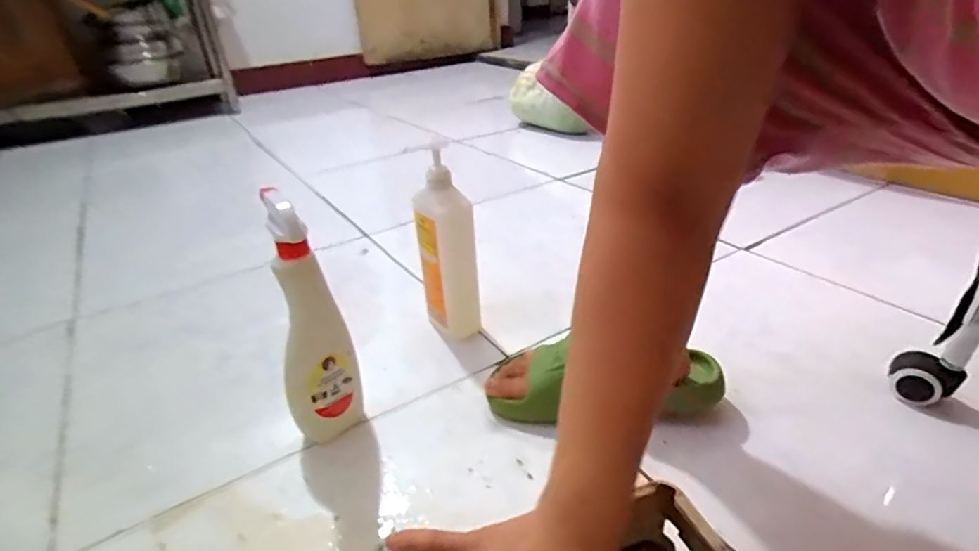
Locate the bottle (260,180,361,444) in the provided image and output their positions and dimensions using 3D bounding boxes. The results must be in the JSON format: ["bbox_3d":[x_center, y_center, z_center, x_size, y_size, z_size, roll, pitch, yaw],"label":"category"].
[{"bbox_3d":[-0.176,0.058,0.528,0.055,0.264,0.064,0,29,9],"label":"bottle"}]

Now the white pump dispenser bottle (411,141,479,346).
[{"bbox_3d":[-0.056,-0.028,0.686,0.072,0.234,0.077,-9,29,-8],"label":"white pump dispenser bottle"}]

